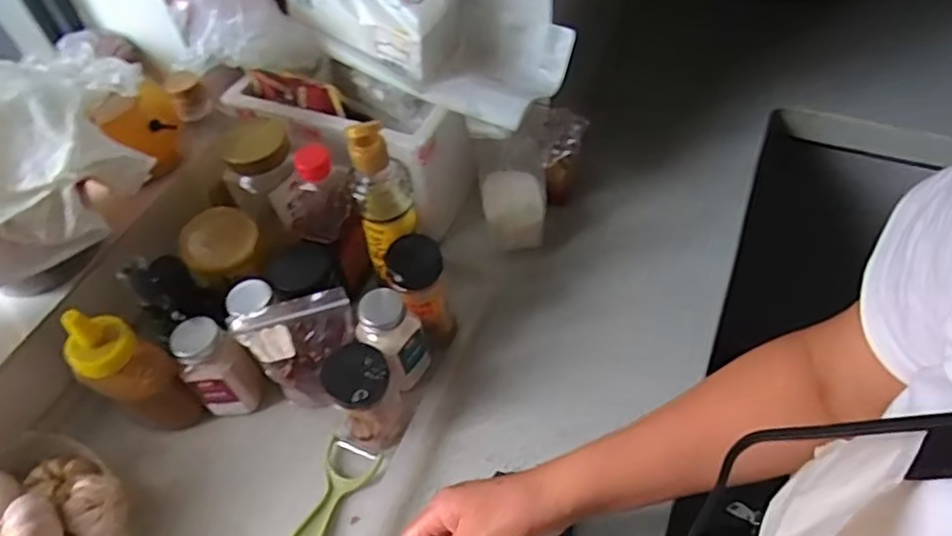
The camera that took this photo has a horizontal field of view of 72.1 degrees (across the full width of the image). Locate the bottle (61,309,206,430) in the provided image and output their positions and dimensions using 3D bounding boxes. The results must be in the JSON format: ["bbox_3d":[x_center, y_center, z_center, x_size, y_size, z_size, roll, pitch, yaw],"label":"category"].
[{"bbox_3d":[-0.310,0.101,0.600,0.056,0.168,0.063,27,60,23],"label":"bottle"}]

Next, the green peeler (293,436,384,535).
[{"bbox_3d":[-0.133,0.222,0.600,0.053,0.010,0.126,13,56,14],"label":"green peeler"}]

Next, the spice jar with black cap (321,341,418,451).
[{"bbox_3d":[-0.101,0.120,0.613,0.057,0.112,0.061,-2,53,3],"label":"spice jar with black cap"}]

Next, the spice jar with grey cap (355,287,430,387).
[{"bbox_3d":[-0.081,0.071,0.643,0.052,0.112,0.052,-2,53,3],"label":"spice jar with grey cap"}]

